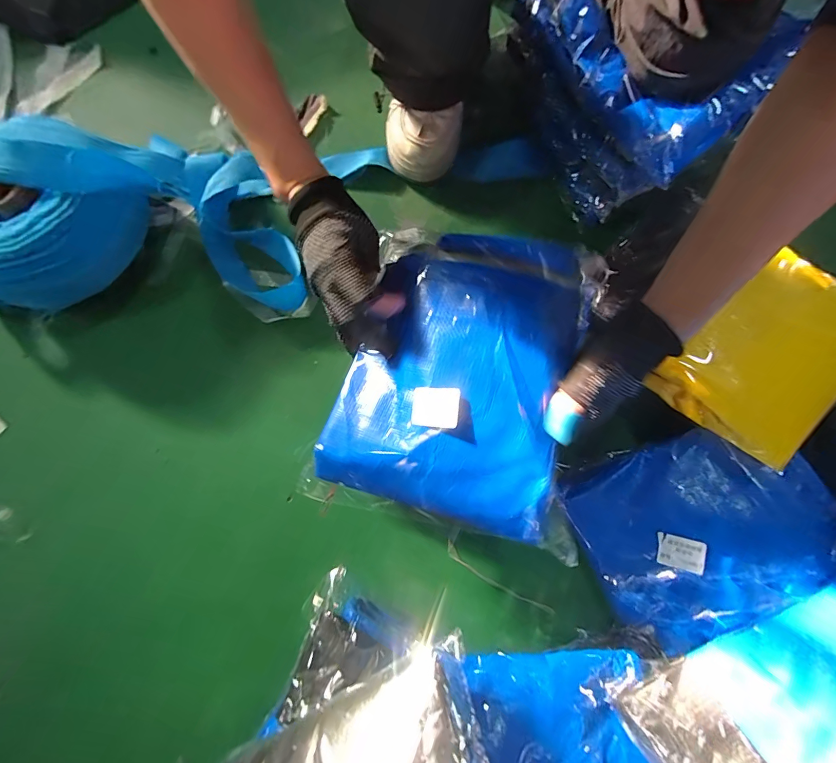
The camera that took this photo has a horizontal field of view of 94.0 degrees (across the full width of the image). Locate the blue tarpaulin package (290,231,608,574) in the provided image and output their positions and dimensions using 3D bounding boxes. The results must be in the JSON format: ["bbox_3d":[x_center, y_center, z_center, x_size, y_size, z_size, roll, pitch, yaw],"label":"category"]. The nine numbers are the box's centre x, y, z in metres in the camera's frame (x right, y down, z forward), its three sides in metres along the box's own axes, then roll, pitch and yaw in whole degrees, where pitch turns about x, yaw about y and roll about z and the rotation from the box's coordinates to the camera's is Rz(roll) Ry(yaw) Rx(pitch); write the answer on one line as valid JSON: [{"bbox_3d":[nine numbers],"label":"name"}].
[{"bbox_3d":[0.027,-0.010,0.337,0.220,0.043,0.253,10,86,17],"label":"blue tarpaulin package"}]

